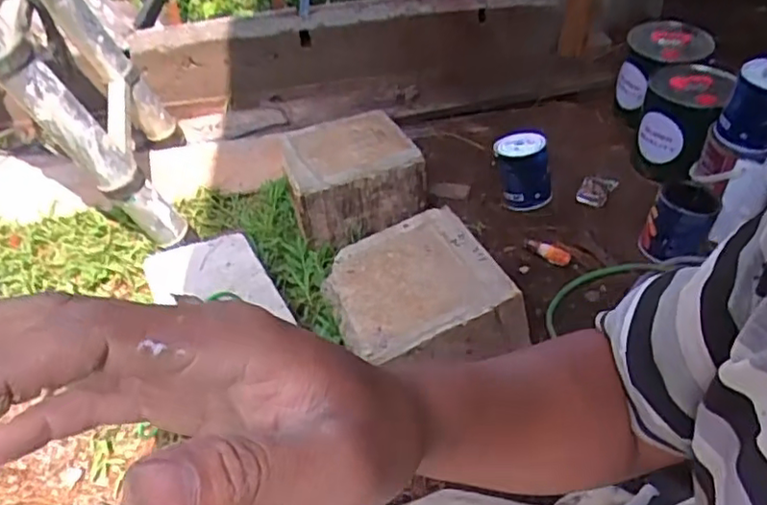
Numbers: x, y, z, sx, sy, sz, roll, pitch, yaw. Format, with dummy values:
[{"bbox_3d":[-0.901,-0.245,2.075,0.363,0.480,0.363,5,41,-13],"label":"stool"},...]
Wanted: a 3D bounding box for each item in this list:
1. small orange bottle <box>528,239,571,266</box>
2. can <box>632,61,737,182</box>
[{"bbox_3d":[0.315,-0.003,1.189,0.081,0.024,0.028,25,52,28],"label":"small orange bottle"},{"bbox_3d":[0.615,-0.273,1.312,0.143,0.206,0.189,17,49,23],"label":"can"}]

